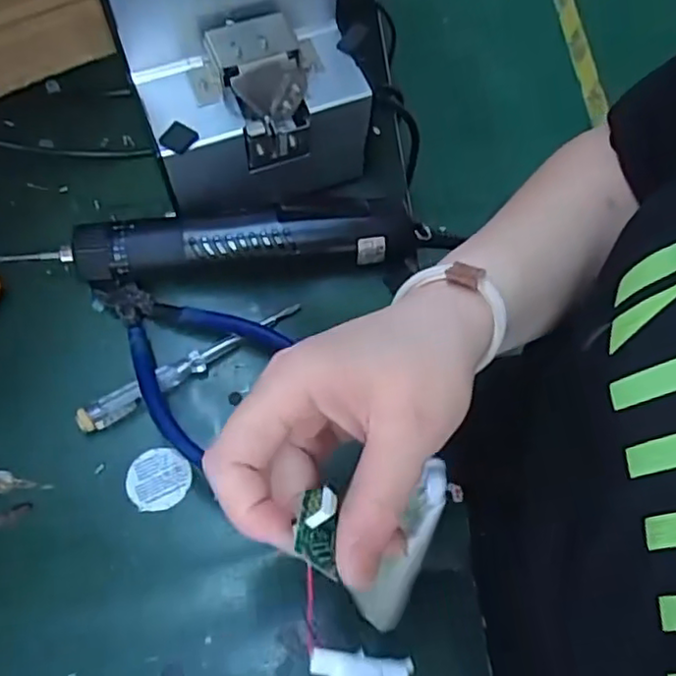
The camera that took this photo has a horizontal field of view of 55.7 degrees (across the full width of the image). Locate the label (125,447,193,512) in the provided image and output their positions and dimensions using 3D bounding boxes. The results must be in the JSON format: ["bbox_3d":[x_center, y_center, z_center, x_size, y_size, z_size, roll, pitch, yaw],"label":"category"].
[{"bbox_3d":[-0.098,0.077,0.349,0.034,0.004,0.033,2,63,-4],"label":"label"}]

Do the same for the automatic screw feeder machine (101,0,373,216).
[{"bbox_3d":[-0.065,-0.182,0.376,0.130,0.149,0.156,-21,69,-11],"label":"automatic screw feeder machine"}]

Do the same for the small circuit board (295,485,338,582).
[{"bbox_3d":[-0.007,0.066,0.228,0.015,0.005,0.035,20,37,-20],"label":"small circuit board"}]

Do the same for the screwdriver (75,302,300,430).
[{"bbox_3d":[-0.082,0.017,0.370,0.138,0.011,0.017,-27,71,-14],"label":"screwdriver"}]

